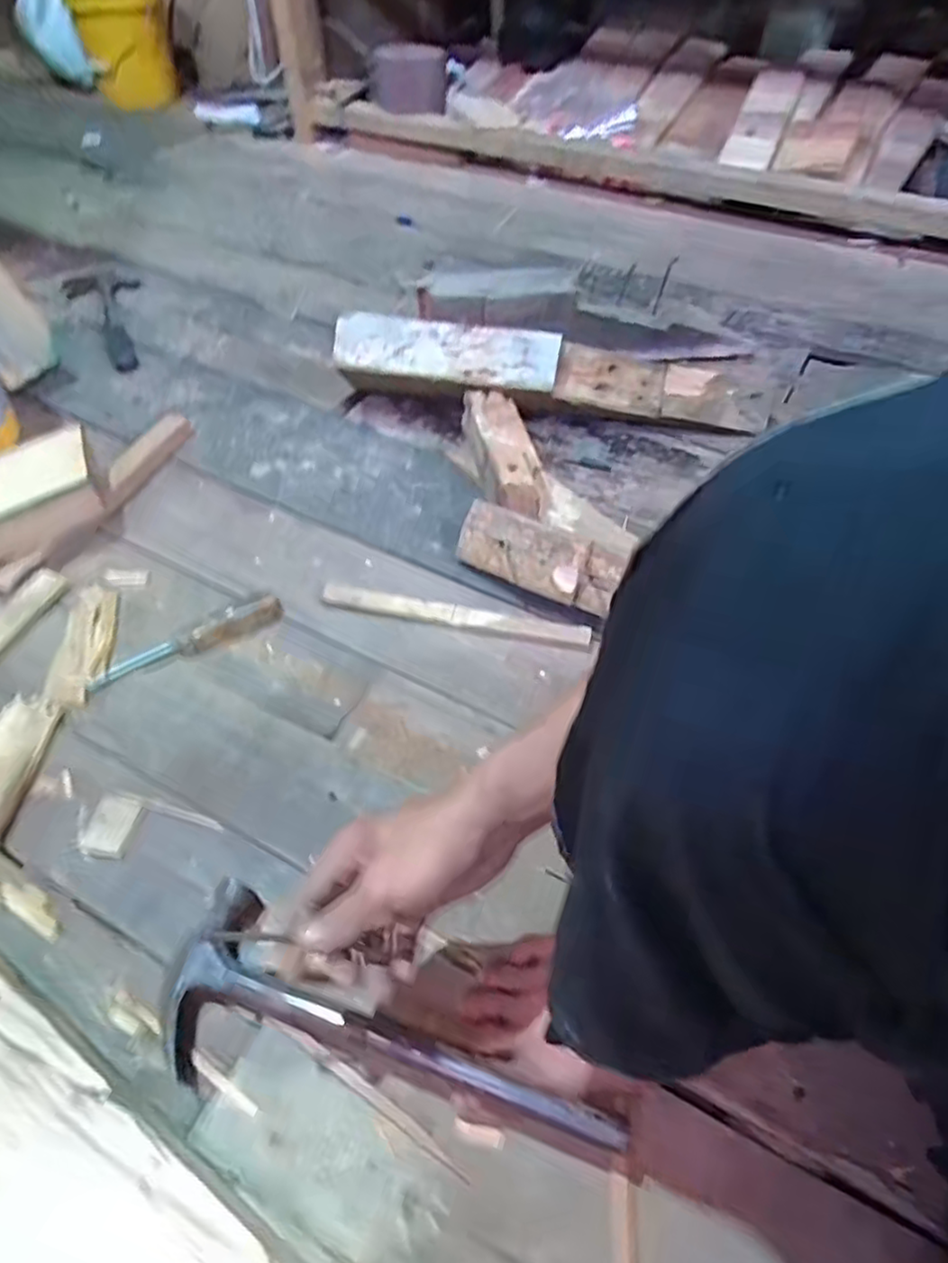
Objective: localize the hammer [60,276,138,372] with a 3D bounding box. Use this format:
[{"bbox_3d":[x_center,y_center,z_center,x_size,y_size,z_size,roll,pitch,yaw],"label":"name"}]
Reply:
[{"bbox_3d":[-0.592,-0.518,1.126,0.117,0.034,0.279,-22,54,-19],"label":"hammer"}]

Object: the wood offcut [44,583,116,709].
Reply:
[{"bbox_3d":[-0.394,0.012,0.694,0.048,0.010,0.155,-5,51,-7],"label":"wood offcut"}]

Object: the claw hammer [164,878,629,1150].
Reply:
[{"bbox_3d":[-0.062,0.280,0.460,0.318,0.033,0.116,14,51,15],"label":"claw hammer"}]

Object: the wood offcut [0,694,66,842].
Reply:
[{"bbox_3d":[-0.419,0.118,0.599,0.065,0.015,0.140,3,50,0],"label":"wood offcut"}]

